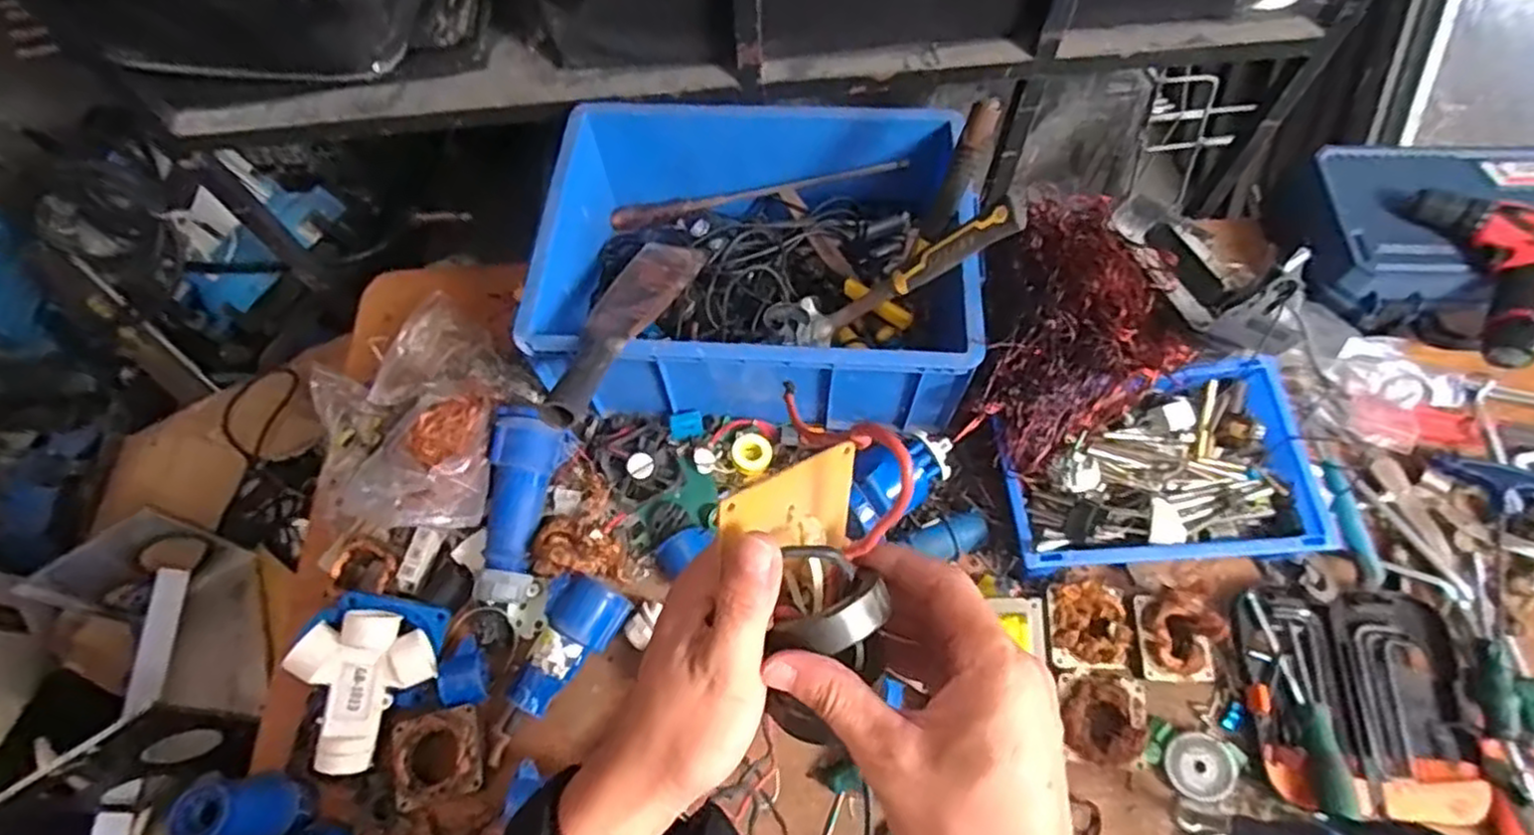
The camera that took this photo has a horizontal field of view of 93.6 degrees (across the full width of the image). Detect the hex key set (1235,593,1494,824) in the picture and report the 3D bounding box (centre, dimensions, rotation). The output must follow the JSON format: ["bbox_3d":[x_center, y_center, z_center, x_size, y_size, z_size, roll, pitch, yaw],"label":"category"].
[{"bbox_3d":[0.594,0.280,0.722,0.209,0.021,0.204,5,63,4],"label":"hex key set"}]

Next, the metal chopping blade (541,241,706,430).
[{"bbox_3d":[-0.148,-0.111,0.774,0.081,0.027,0.377,9,37,6],"label":"metal chopping blade"}]

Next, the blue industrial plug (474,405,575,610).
[{"bbox_3d":[-0.267,0.095,0.782,0.071,0.068,0.203,5,64,4],"label":"blue industrial plug"}]

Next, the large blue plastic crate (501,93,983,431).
[{"bbox_3d":[-0.009,-0.201,0.878,0.461,0.174,0.393,1,63,2],"label":"large blue plastic crate"}]

